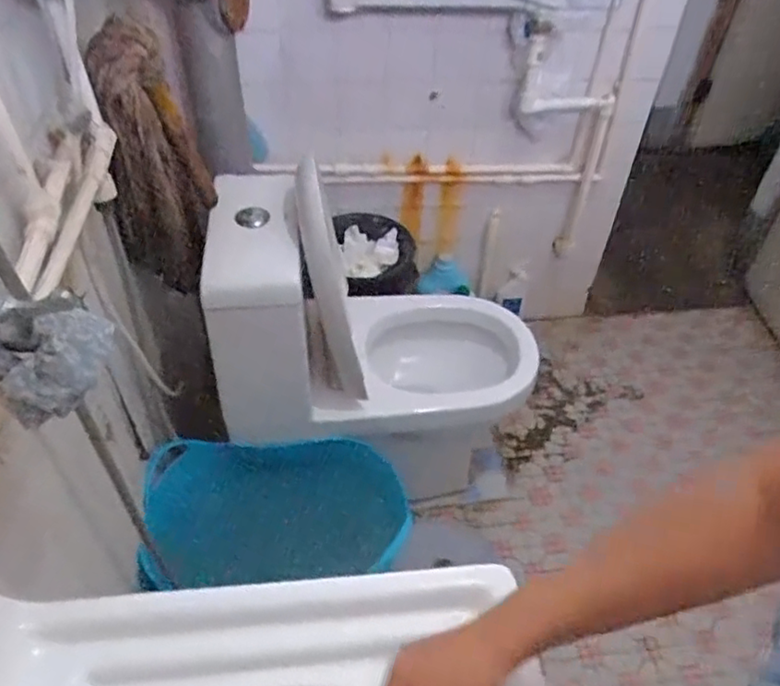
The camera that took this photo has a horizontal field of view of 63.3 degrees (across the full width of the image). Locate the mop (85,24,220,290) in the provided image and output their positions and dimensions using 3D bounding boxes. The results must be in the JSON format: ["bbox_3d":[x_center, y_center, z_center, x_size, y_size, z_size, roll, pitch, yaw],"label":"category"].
[{"bbox_3d":[-0.359,-0.273,0.980,0.112,0.385,0.162,2,44,-2],"label":"mop"}]

